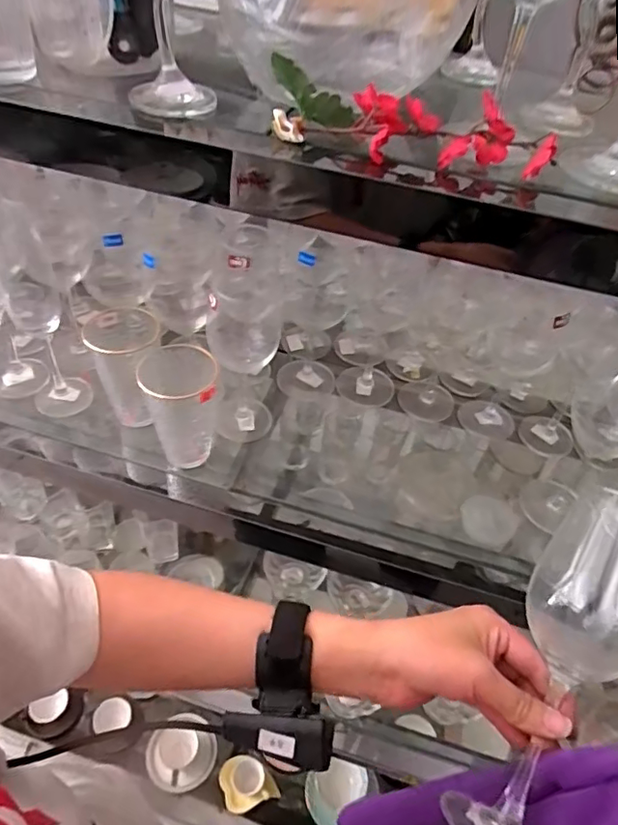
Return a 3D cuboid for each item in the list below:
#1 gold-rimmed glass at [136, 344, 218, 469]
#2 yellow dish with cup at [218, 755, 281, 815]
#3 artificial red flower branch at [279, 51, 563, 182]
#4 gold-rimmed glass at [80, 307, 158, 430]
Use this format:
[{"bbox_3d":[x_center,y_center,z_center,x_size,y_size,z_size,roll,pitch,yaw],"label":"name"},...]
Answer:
[{"bbox_3d":[-0.141,-0.008,0.608,0.078,0.132,0.090,-6,48,-13],"label":"gold-rimmed glass"},{"bbox_3d":[-0.125,0.748,1.110,0.107,0.042,0.097,-14,50,-19],"label":"yellow dish with cup"},{"bbox_3d":[0.081,-0.224,0.419,0.214,0.048,0.066,15,47,6],"label":"artificial red flower branch"},{"bbox_3d":[-0.215,-0.059,0.646,0.074,0.124,0.088,-12,50,-18],"label":"gold-rimmed glass"}]

